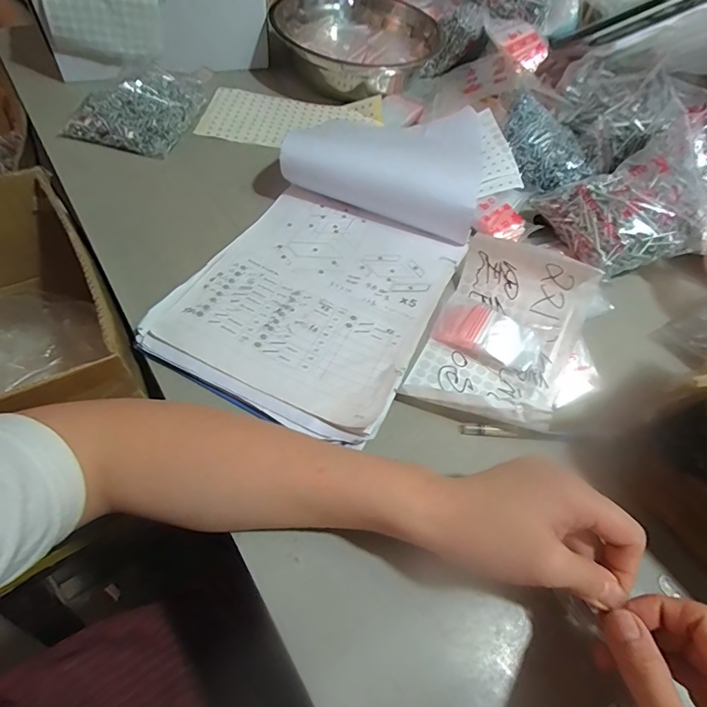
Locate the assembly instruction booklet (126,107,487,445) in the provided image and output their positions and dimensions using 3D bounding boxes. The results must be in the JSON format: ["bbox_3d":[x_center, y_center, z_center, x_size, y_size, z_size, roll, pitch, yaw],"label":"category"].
[{"bbox_3d":[0.007,-0.133,0.451,0.218,0.044,0.442,26,58,10],"label":"assembly instruction booklet"}]

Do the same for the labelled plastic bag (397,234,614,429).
[{"bbox_3d":[0.150,-0.013,0.391,0.154,0.034,0.186,24,63,12],"label":"labelled plastic bag"}]

